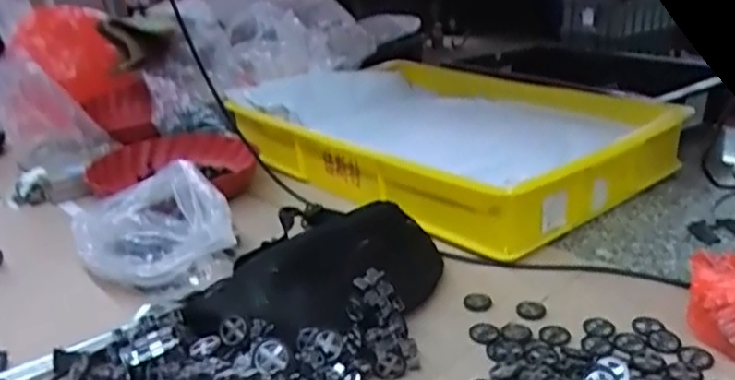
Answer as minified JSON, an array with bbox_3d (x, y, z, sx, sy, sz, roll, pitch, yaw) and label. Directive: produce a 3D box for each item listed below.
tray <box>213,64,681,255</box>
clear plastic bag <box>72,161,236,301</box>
[{"bbox_3d":[0.105,-0.088,1.009,0.428,0.111,0.587,-20,29,-36],"label":"tray"},{"bbox_3d":[-0.261,0.039,0.771,0.148,0.091,0.237,-17,27,-31],"label":"clear plastic bag"}]

